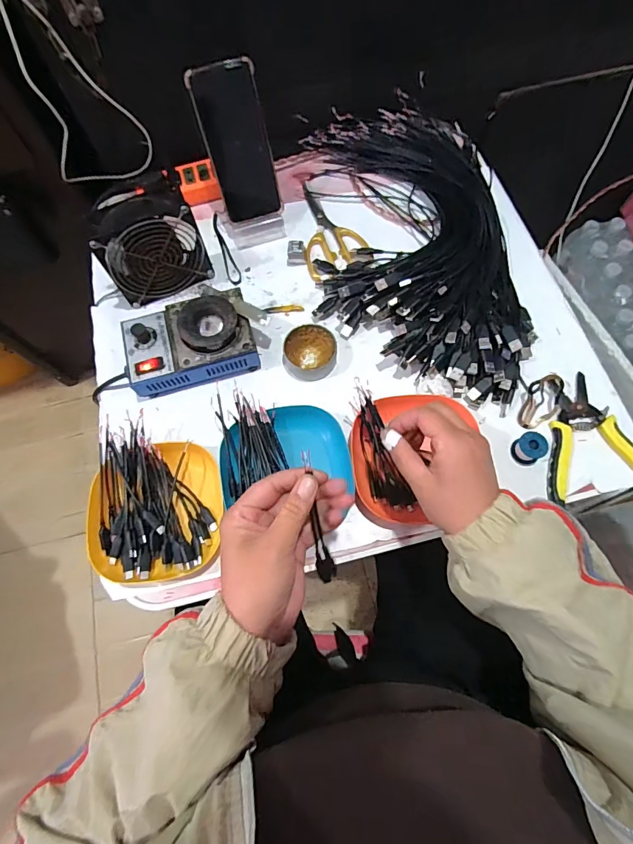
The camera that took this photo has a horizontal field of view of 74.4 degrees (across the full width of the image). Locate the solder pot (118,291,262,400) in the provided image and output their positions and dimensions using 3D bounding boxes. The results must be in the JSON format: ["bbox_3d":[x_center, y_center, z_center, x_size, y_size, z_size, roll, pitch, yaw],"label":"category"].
[{"bbox_3d":[-0.152,-0.097,0.504,0.150,0.065,0.105,-15,71,-3],"label":"solder pot"}]

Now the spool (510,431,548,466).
[{"bbox_3d":[0.234,0.029,0.458,0.029,0.028,0.029,-1,71,2],"label":"spool"}]

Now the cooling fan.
[{"bbox_3d":[-0.202,-0.214,0.514,0.118,0.122,0.053,-25,72,-7],"label":"cooling fan"}]

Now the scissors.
[{"bbox_3d":[0.003,-0.275,0.589,0.087,0.010,0.163,-26,72,-7],"label":"scissors"}]

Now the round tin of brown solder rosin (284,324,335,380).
[{"bbox_3d":[-0.008,-0.085,0.512,0.064,0.026,0.065,-1,71,2],"label":"round tin of brown solder rosin"}]

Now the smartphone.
[{"bbox_3d":[-0.097,-0.344,0.525,0.076,0.165,0.009,-18,39,-4],"label":"smartphone"}]

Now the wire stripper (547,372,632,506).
[{"bbox_3d":[0.305,0.016,0.466,0.114,0.020,0.147,-4,71,0],"label":"wire stripper"}]

